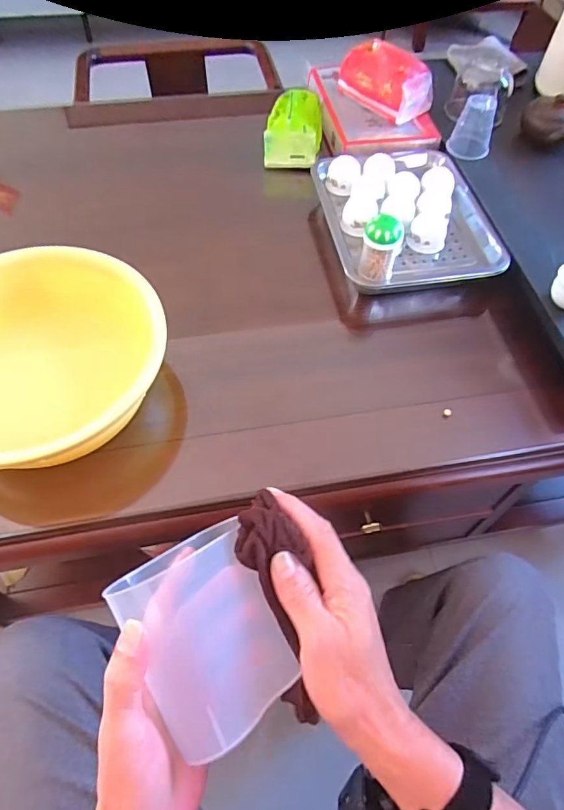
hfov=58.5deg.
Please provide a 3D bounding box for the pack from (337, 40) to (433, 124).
[{"bbox_3d":[0.175,-0.560,0.861,0.147,0.084,0.083,37,64,19],"label":"pack"}]

